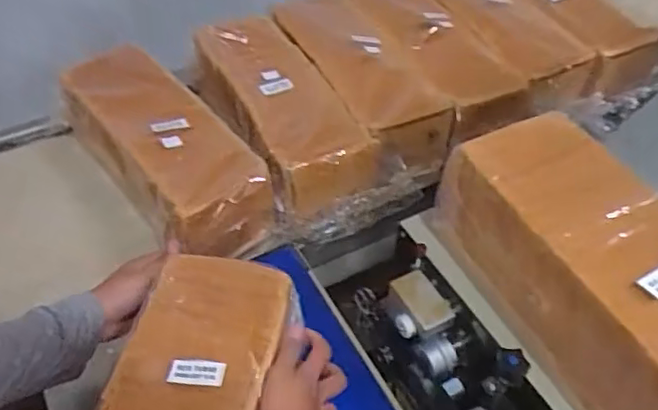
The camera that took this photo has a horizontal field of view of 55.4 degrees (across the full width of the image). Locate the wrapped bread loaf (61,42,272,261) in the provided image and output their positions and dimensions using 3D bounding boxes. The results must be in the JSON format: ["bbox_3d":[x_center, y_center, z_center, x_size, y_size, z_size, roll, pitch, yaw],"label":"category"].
[{"bbox_3d":[-0.221,-0.072,0.848,0.147,0.111,0.349,-29,56,-23],"label":"wrapped bread loaf"}]

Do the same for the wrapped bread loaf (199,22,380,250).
[{"bbox_3d":[-0.072,-0.135,0.903,0.159,0.098,0.382,-19,52,-16],"label":"wrapped bread loaf"}]

